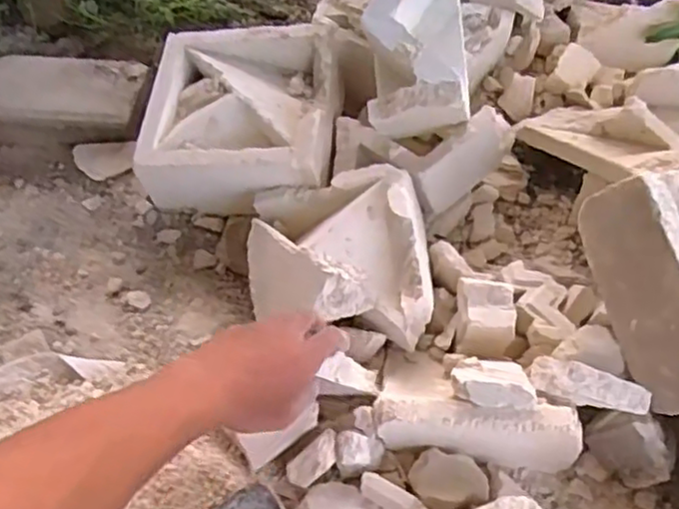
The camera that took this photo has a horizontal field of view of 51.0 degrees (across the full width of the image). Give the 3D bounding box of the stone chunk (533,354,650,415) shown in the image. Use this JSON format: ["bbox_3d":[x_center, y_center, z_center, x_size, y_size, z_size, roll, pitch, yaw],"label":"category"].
[{"bbox_3d":[0.213,0.114,0.606,0.098,0.022,0.031,16,55,12],"label":"stone chunk"}]

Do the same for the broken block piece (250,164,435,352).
[{"bbox_3d":[-0.003,-0.005,0.687,0.170,0.077,0.167,0,54,0],"label":"broken block piece"}]

